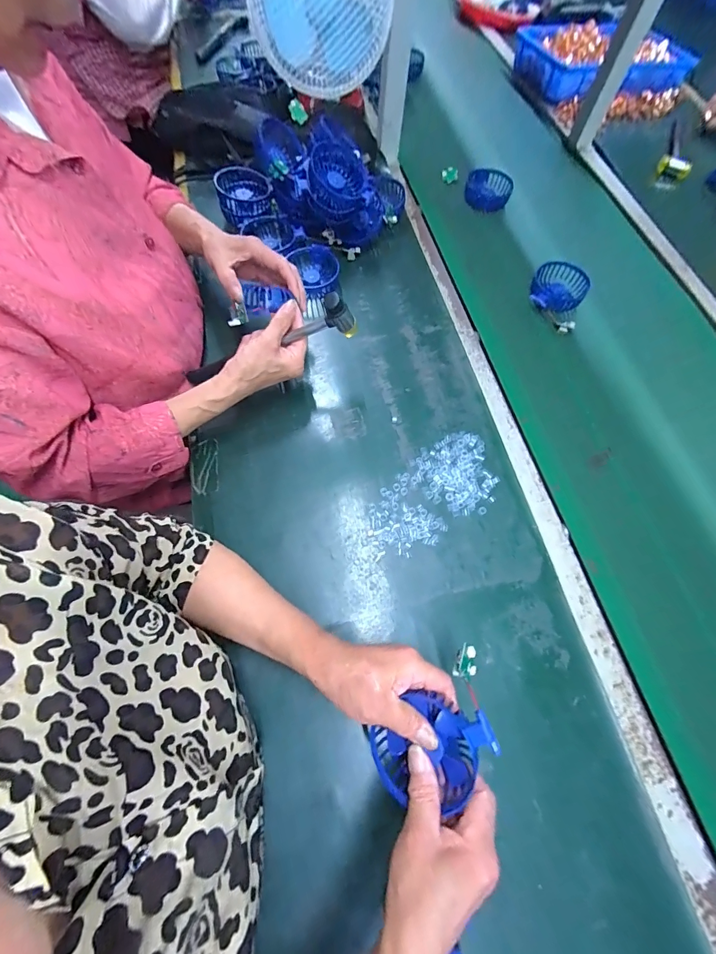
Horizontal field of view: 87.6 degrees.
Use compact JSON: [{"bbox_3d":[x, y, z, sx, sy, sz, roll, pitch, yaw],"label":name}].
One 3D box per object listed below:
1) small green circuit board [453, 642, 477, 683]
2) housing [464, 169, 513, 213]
[{"bbox_3d":[0.100,0.171,0.344,0.021,0.008,0.029,20,68,4],"label":"small green circuit board"},{"bbox_3d":[0.258,-0.567,0.736,0.085,0.040,0.085,0,67,-1],"label":"housing"}]

